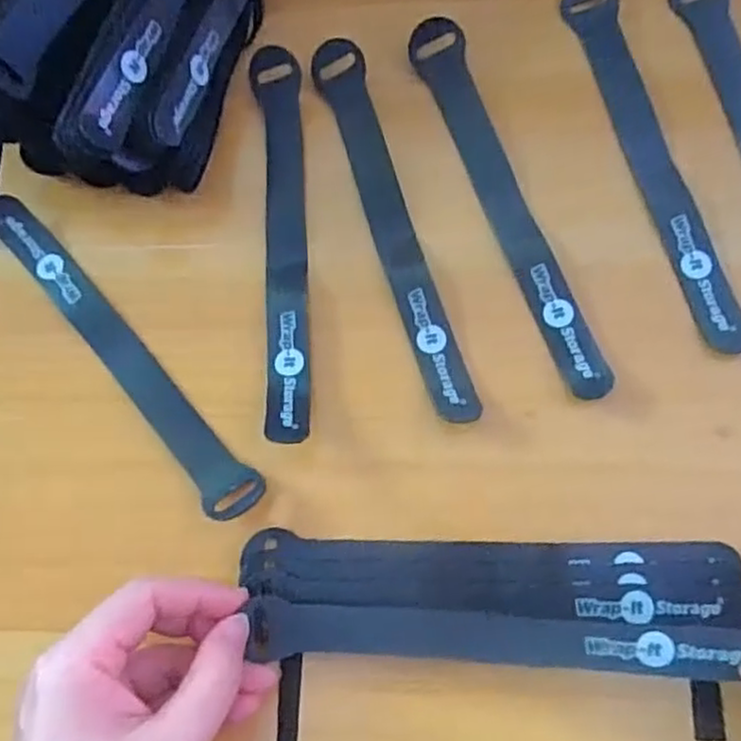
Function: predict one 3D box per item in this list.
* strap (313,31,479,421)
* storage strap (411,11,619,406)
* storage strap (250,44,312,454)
[{"bbox_3d":[0.011,-0.072,0.347,0.023,0.013,0.203,-18,71,-3],"label":"strap"},{"bbox_3d":[0.065,-0.084,0.348,0.026,0.009,0.209,-21,71,1],"label":"storage strap"},{"bbox_3d":[-0.041,-0.064,0.345,0.023,0.016,0.202,-5,72,1],"label":"storage strap"}]

